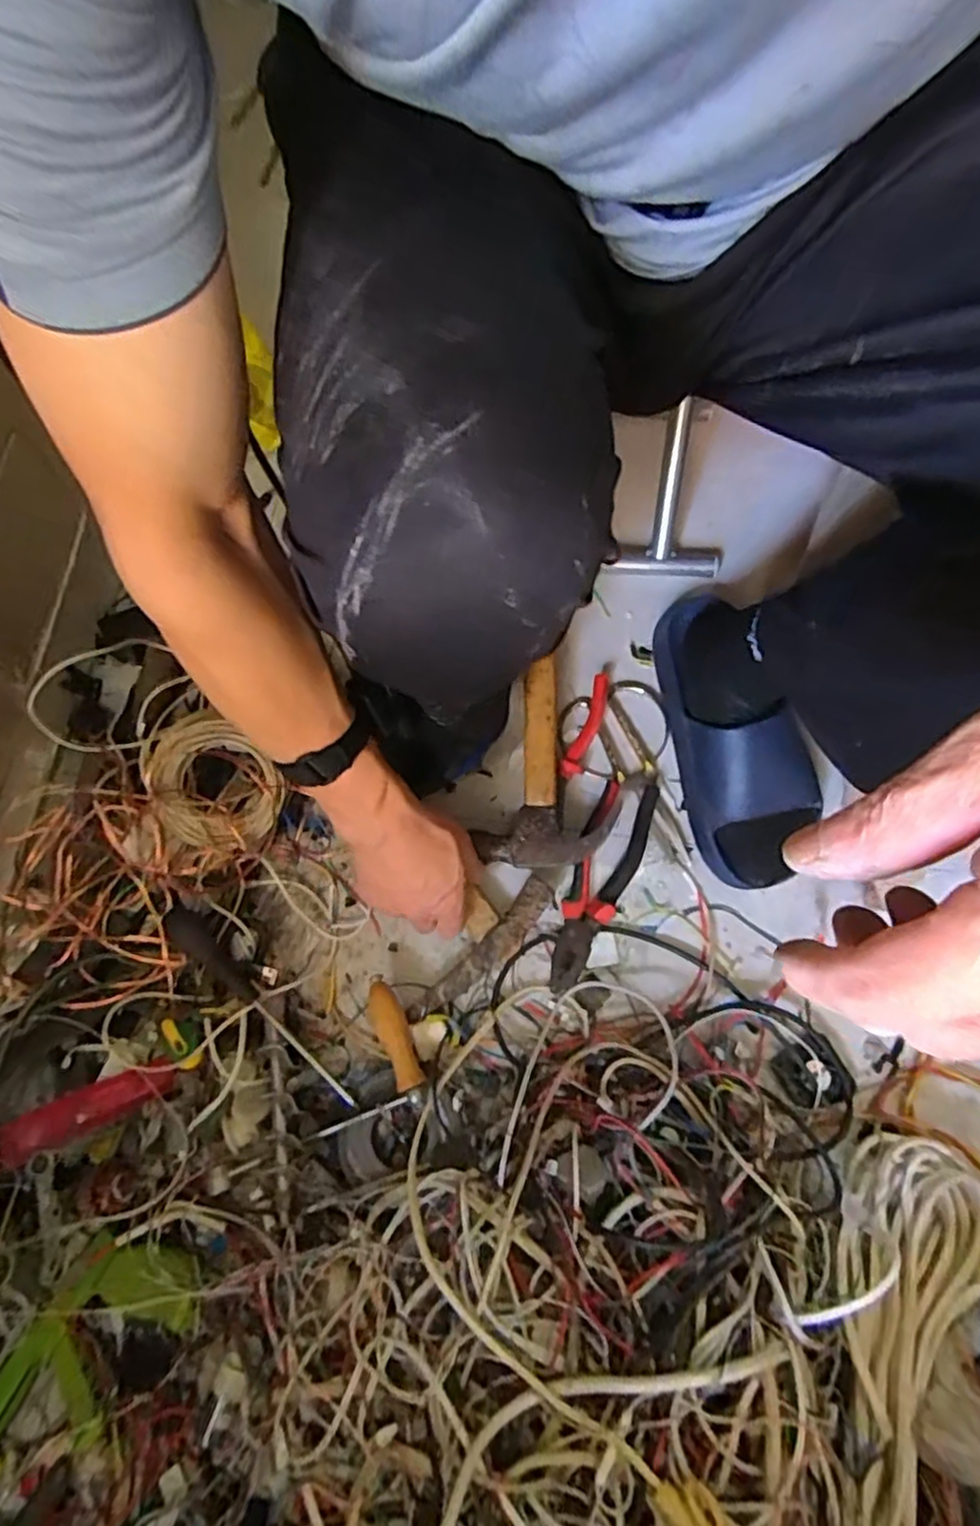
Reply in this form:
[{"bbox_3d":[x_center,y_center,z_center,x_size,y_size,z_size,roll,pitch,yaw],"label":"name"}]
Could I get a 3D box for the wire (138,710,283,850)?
[{"bbox_3d":[-0.245,0.014,0.612,0.114,0.040,0.109,17,80,-33],"label":"wire"}]

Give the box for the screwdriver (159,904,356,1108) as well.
[{"bbox_3d":[-0.191,0.198,0.569,0.212,0.027,0.029,42,78,14],"label":"screwdriver"}]

